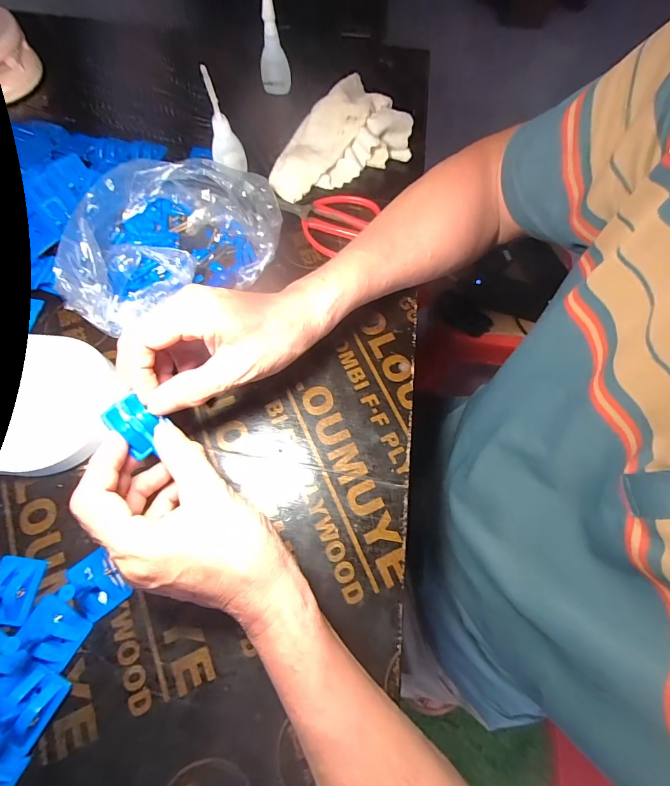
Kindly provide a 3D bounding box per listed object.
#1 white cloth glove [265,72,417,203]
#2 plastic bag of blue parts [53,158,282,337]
[{"bbox_3d":[0.006,-0.286,0.436,0.113,0.040,0.174,41,74,13],"label":"white cloth glove"},{"bbox_3d":[-0.160,-0.160,0.373,0.207,0.061,0.156,-25,72,-10],"label":"plastic bag of blue parts"}]

